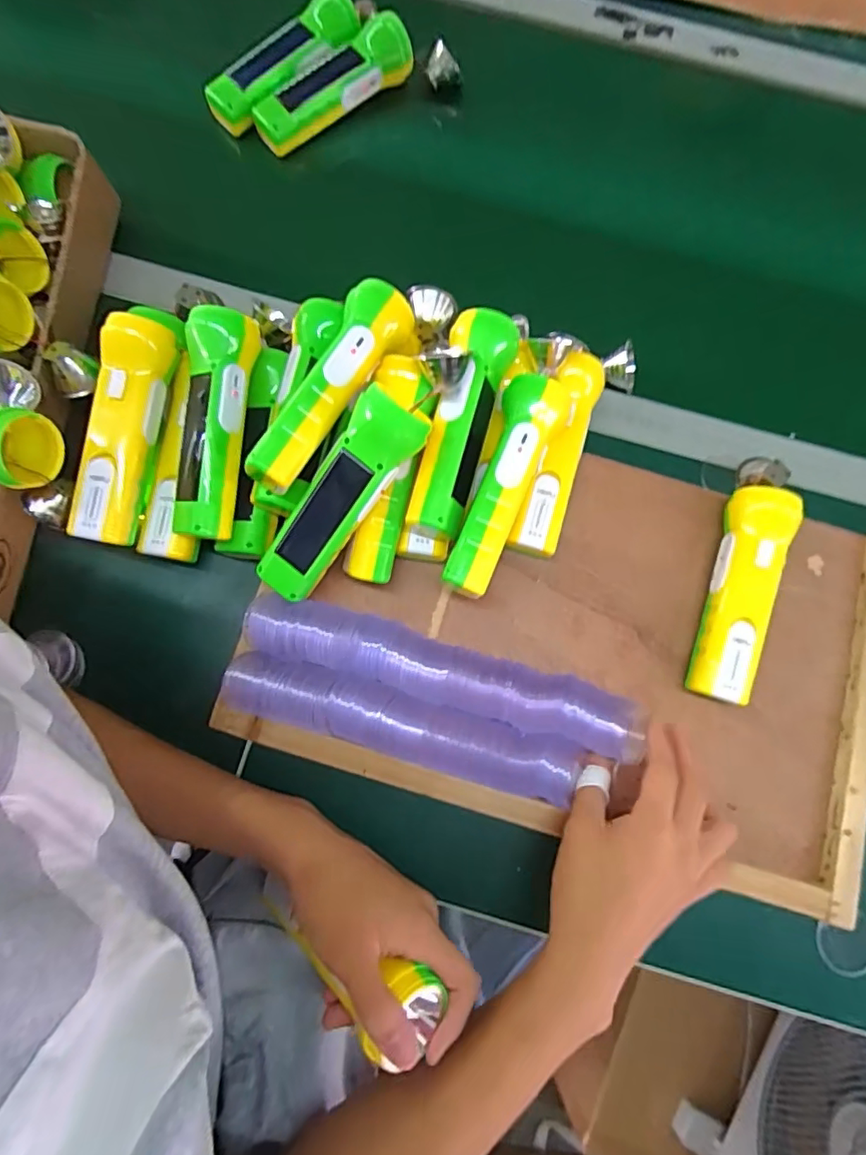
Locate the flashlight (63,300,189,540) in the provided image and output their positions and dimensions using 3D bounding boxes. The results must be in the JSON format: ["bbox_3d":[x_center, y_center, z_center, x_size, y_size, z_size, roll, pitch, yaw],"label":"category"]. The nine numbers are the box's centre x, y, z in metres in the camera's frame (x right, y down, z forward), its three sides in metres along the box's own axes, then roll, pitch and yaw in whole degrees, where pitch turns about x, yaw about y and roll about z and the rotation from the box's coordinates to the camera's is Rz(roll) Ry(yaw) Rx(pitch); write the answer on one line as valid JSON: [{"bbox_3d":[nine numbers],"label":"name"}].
[{"bbox_3d":[-0.229,-0.111,0.425,0.048,0.049,0.172,11,89,-28],"label":"flashlight"}]

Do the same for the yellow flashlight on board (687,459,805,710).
[{"bbox_3d":[0.241,-0.007,0.441,0.046,0.050,0.205,19,77,3],"label":"yellow flashlight on board"}]

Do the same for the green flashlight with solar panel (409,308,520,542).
[{"bbox_3d":[0.020,-0.113,0.415,0.057,0.054,0.167,12,77,2],"label":"green flashlight with solar panel"}]

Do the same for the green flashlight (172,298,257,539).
[{"bbox_3d":[-0.161,-0.110,0.417,0.052,0.041,0.163,6,89,1],"label":"green flashlight"}]

